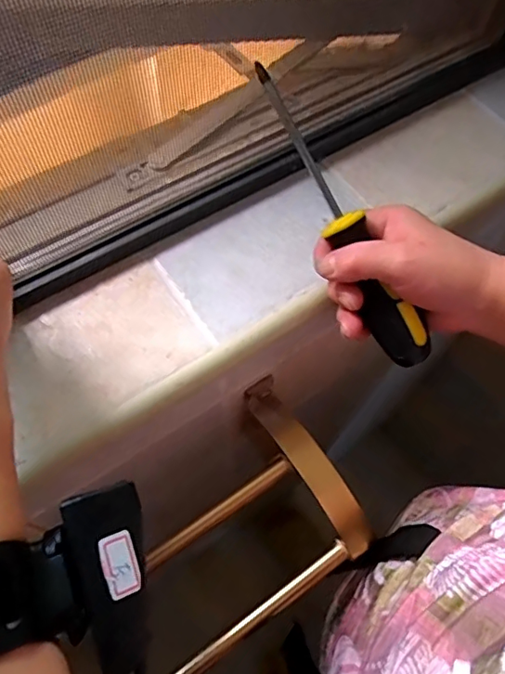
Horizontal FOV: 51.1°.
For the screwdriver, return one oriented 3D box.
[{"bbox_3d":[0.055,-0.067,0.314,0.022,0.023,0.195,-33,99,-17],"label":"screwdriver"}]

